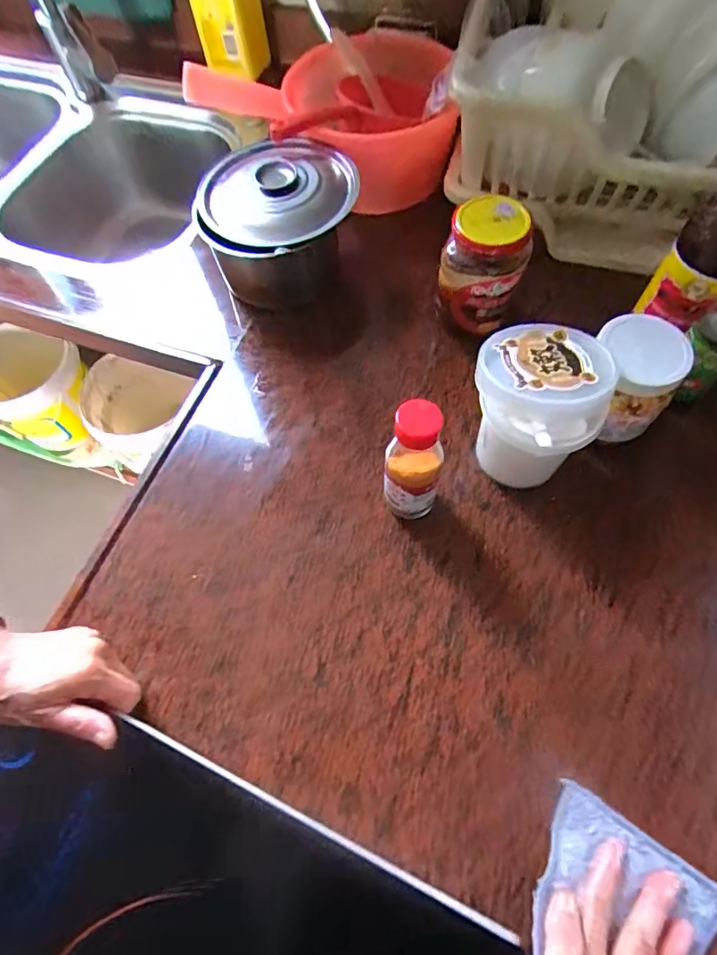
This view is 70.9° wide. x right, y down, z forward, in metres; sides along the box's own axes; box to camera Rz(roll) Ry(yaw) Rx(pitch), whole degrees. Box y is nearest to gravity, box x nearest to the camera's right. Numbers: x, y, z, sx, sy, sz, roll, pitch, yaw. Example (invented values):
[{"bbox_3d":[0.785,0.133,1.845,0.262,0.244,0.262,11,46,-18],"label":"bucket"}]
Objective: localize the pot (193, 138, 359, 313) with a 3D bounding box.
[{"bbox_3d":[-0.080,-0.276,0.553,0.154,0.112,0.153,-1,63,3],"label":"pot"}]

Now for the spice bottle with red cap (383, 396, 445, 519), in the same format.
[{"bbox_3d":[0.043,-0.007,0.400,0.043,0.140,0.034,11,65,8],"label":"spice bottle with red cap"}]

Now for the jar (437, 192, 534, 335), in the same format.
[{"bbox_3d":[0.119,-0.202,0.476,0.072,0.097,0.066,-1,63,3],"label":"jar"}]

